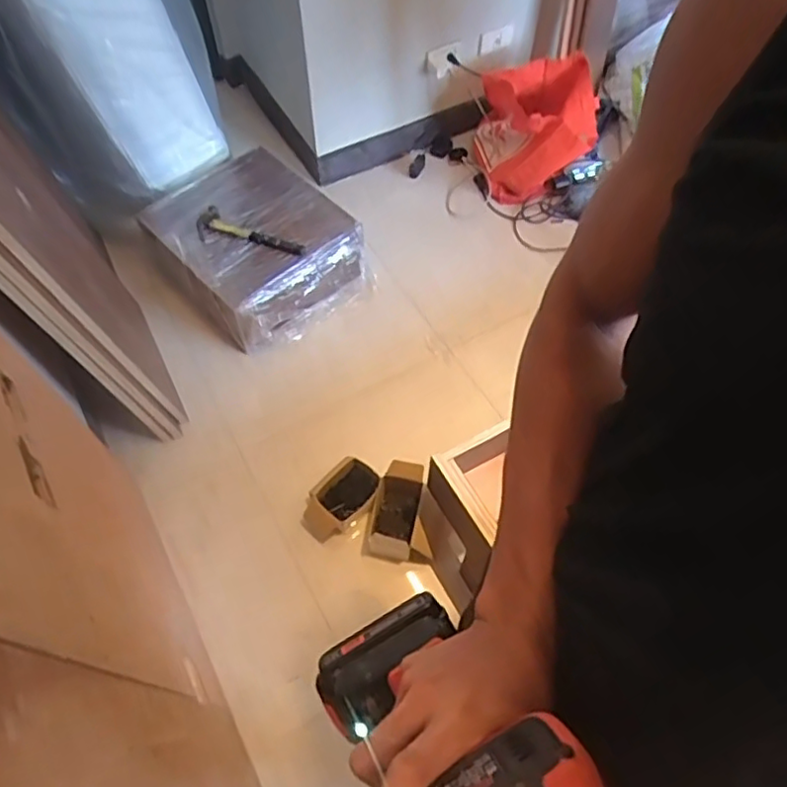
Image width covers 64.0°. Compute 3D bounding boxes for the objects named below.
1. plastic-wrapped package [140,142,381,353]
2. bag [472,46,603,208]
[{"bbox_3d":[-0.386,-0.414,1.747,0.415,0.207,0.535,-38,68,-23],"label":"plastic-wrapped package"},{"bbox_3d":[0.393,-0.750,1.787,0.298,0.336,0.209,7,59,1],"label":"bag"}]

